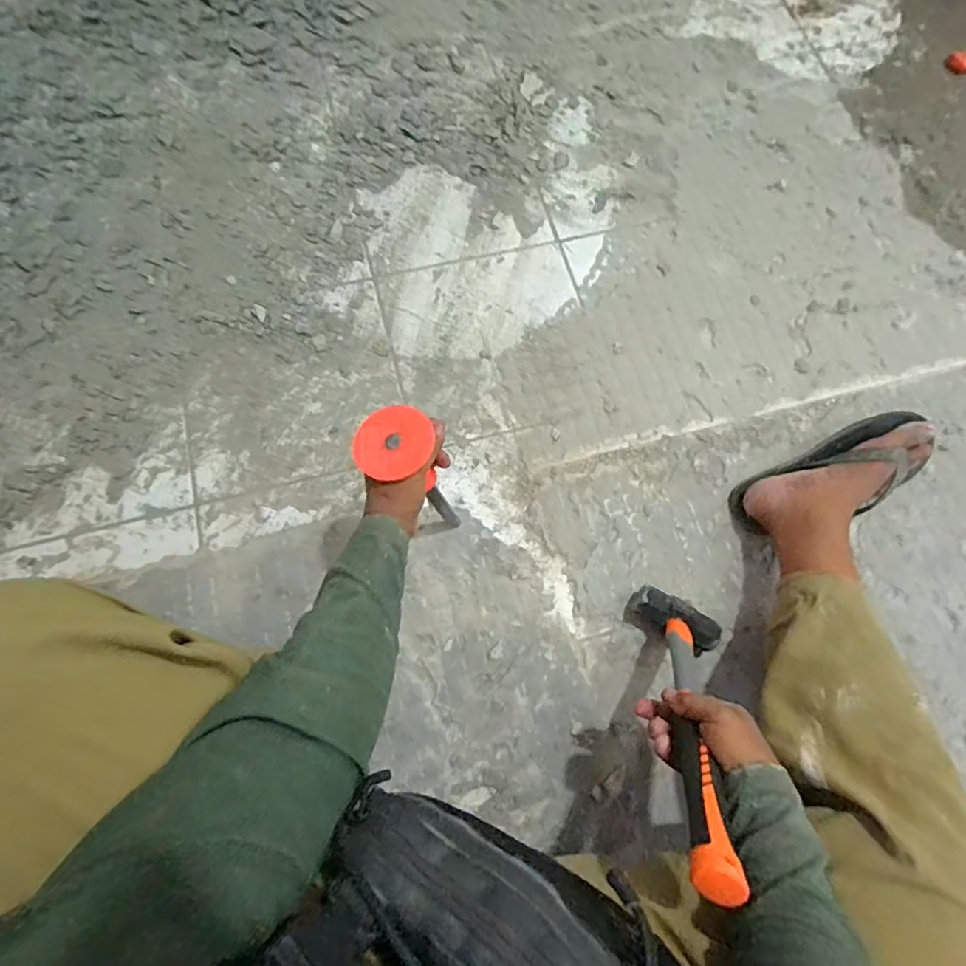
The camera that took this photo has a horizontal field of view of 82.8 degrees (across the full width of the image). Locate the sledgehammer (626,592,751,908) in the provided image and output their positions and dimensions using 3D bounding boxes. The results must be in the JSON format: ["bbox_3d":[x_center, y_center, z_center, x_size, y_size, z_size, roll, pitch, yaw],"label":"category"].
[{"bbox_3d":[0.196,0.210,0.521,0.107,0.352,0.041,23,111,7],"label":"sledgehammer"}]

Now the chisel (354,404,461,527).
[{"bbox_3d":[-0.064,-0.001,0.614,0.072,0.226,0.068,-4,69,10],"label":"chisel"}]

